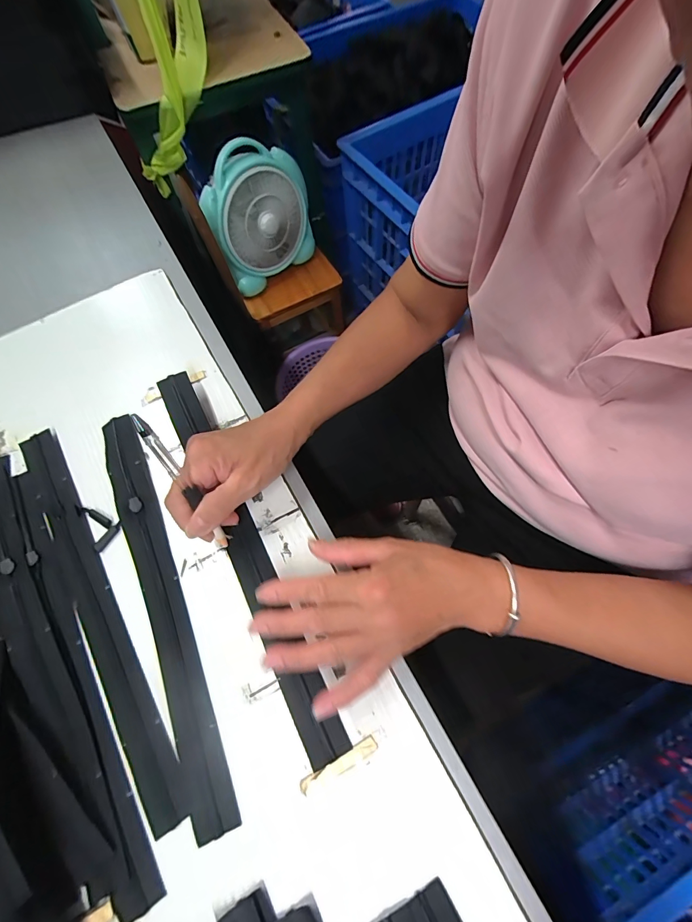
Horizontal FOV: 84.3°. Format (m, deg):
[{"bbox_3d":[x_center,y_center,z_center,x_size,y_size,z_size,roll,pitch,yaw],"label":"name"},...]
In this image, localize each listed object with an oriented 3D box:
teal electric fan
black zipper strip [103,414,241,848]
[{"bbox_3d":[-0.178,-0.507,0.791,0.227,0.255,0.078,-38,57,-11],"label":"teal electric fan"},{"bbox_3d":[-0.157,0.105,0.319,0.032,0.014,0.345,-24,68,-7],"label":"black zipper strip"}]

